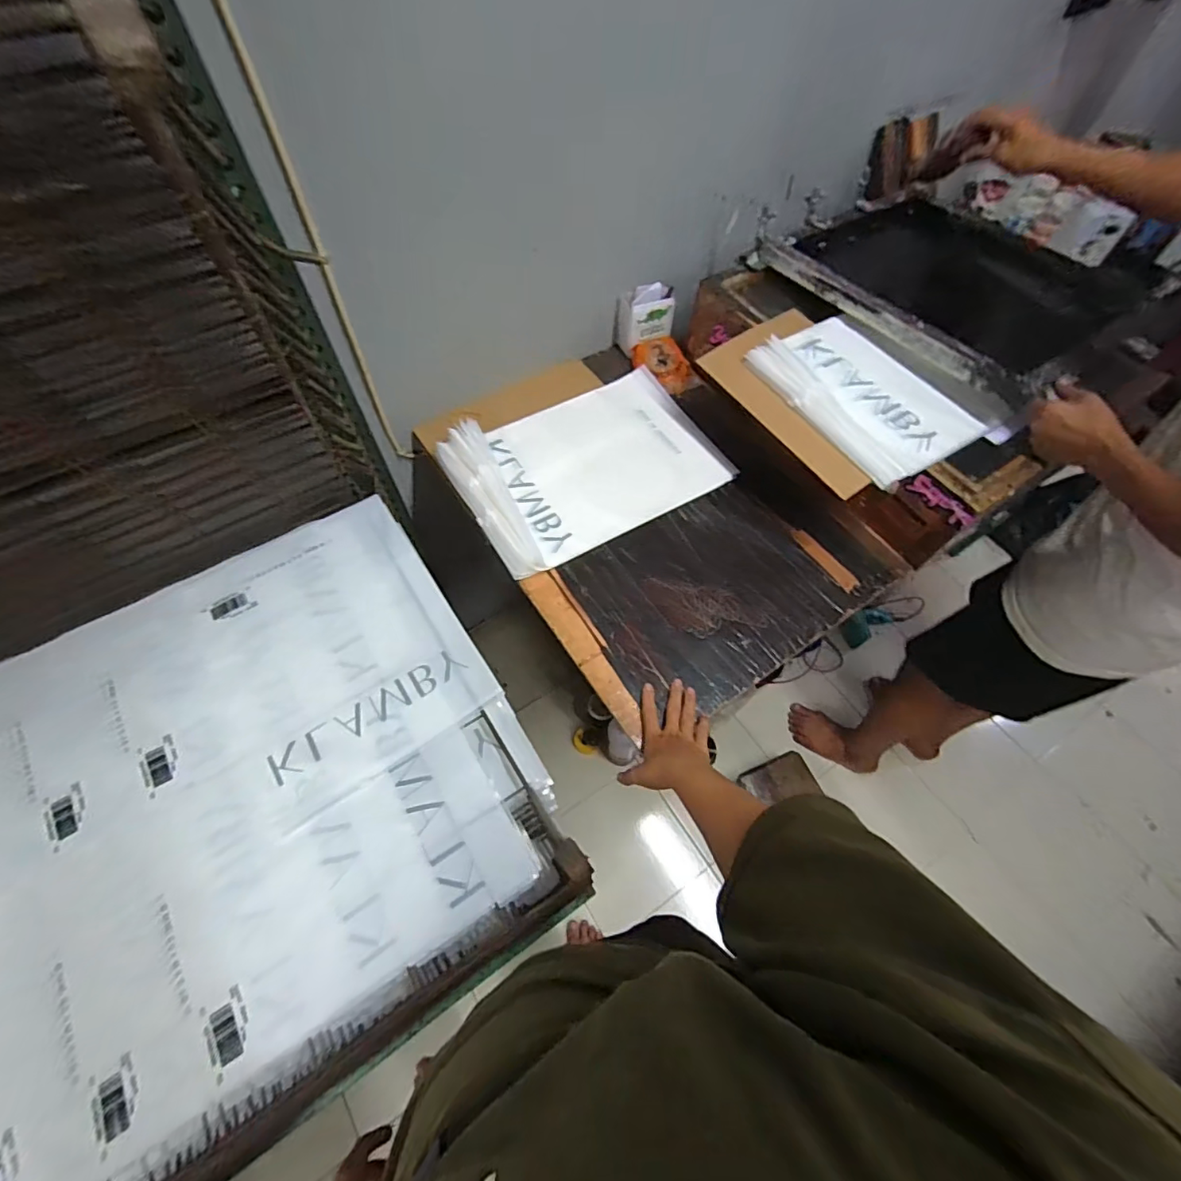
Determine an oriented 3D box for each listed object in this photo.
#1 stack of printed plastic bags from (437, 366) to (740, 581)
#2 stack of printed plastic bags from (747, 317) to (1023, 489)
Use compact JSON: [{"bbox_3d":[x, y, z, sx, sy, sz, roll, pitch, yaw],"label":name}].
[{"bbox_3d":[-0.004,-0.229,0.914,0.441,0.056,0.308,-28,64,-15],"label":"stack of printed plastic bags"},{"bbox_3d":[0.419,-0.297,0.806,0.212,0.033,0.314,-30,65,-16],"label":"stack of printed plastic bags"}]

